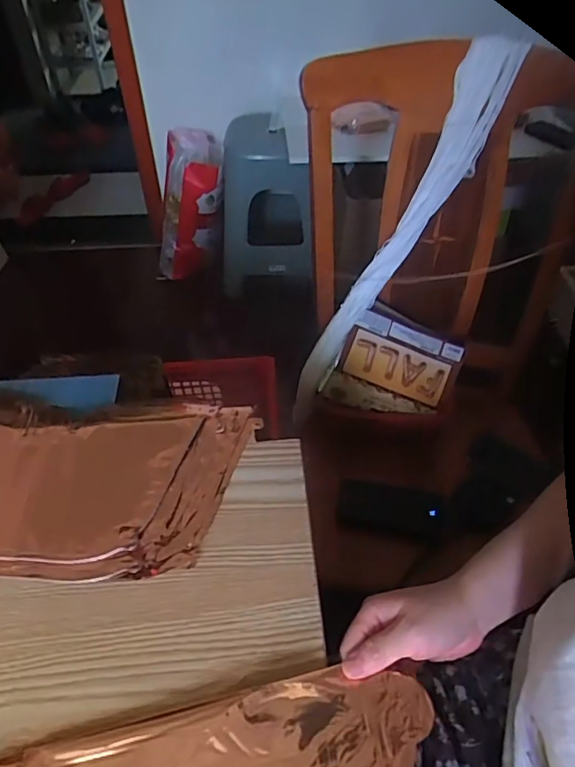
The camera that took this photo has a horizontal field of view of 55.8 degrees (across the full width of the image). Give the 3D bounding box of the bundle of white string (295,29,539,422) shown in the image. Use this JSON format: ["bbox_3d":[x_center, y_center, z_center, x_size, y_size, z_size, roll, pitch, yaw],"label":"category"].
[{"bbox_3d":[0.175,-0.233,0.877,0.077,0.073,0.656,36,101,31],"label":"bundle of white string"}]

